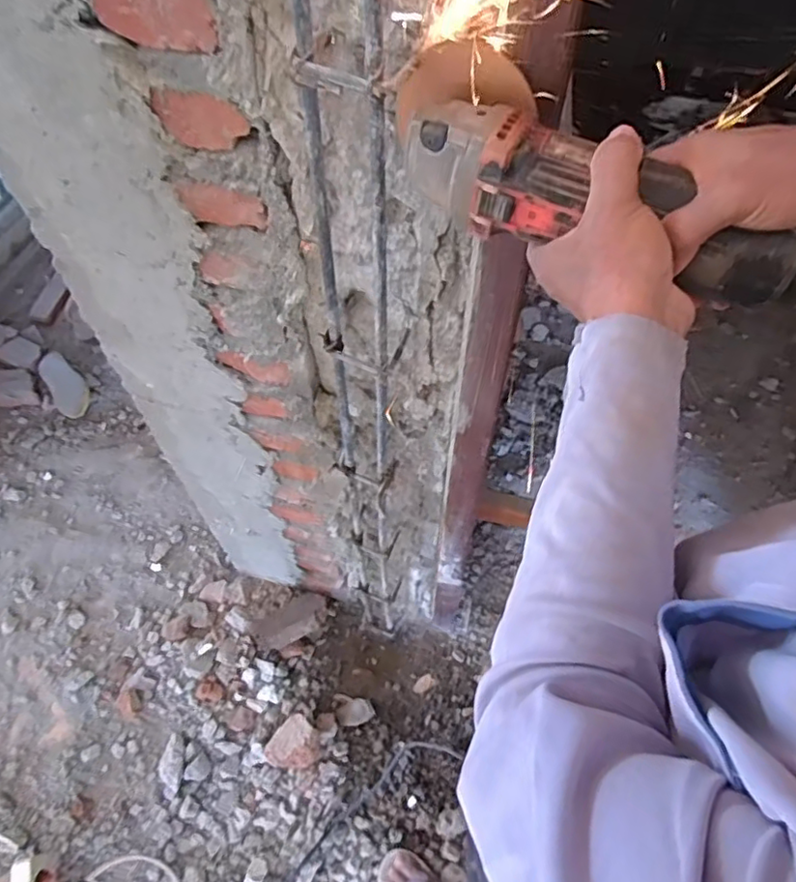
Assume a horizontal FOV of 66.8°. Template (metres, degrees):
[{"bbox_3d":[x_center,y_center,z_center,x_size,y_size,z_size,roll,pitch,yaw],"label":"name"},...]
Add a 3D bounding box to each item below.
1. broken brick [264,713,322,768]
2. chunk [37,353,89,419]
[{"bbox_3d":[-0.190,0.562,1.113,0.090,0.053,0.094,31,61,20],"label":"broken brick"},{"bbox_3d":[-0.908,-0.153,1.651,0.091,0.030,0.211,-31,81,-19],"label":"chunk"}]

